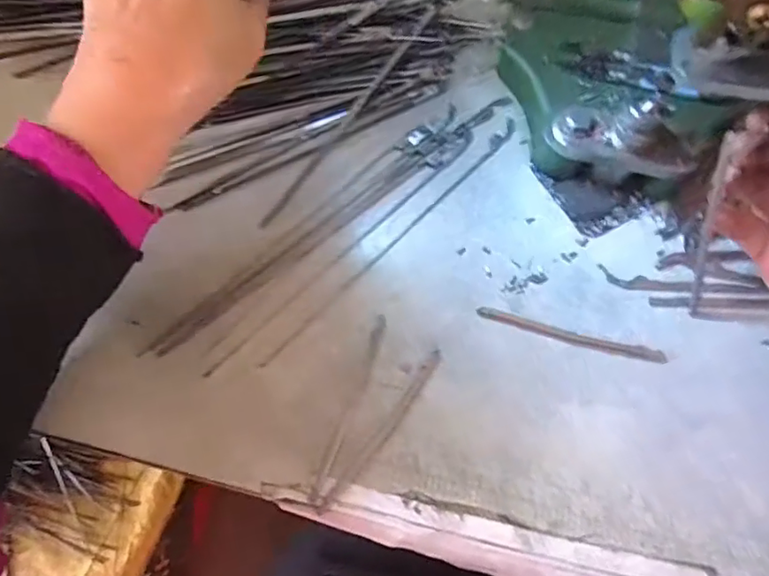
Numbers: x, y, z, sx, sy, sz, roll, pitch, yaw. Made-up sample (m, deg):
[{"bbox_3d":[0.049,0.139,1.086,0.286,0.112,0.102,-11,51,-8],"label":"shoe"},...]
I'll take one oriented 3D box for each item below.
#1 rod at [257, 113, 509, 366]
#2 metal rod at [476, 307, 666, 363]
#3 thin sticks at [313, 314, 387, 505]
[{"bbox_3d":[0.009,-0.029,0.320,0.009,0.004,0.205,41,74,12],"label":"rod"},{"bbox_3d":[0.099,0.025,0.300,0.099,0.004,0.008,14,70,3],"label":"metal rod"},{"bbox_3d":[-0.017,0.058,0.284,0.008,0.004,0.096,21,71,5],"label":"thin sticks"}]

